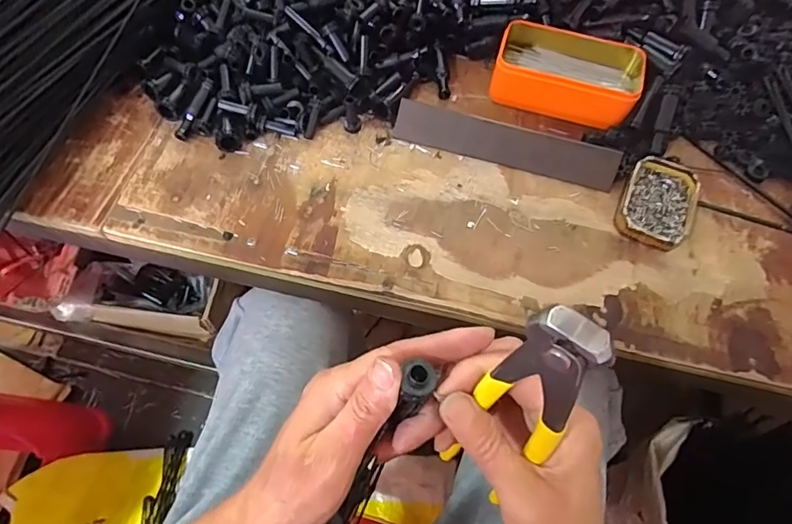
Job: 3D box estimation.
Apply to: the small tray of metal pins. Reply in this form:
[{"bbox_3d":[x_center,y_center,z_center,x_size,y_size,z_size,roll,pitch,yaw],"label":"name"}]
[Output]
[{"bbox_3d":[0.245,-0.056,0.467,0.063,0.019,0.093,26,65,9],"label":"small tray of metal pins"}]

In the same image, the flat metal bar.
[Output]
[{"bbox_3d":[0.107,-0.116,0.494,0.218,0.039,0.005,16,19,6],"label":"flat metal bar"}]

